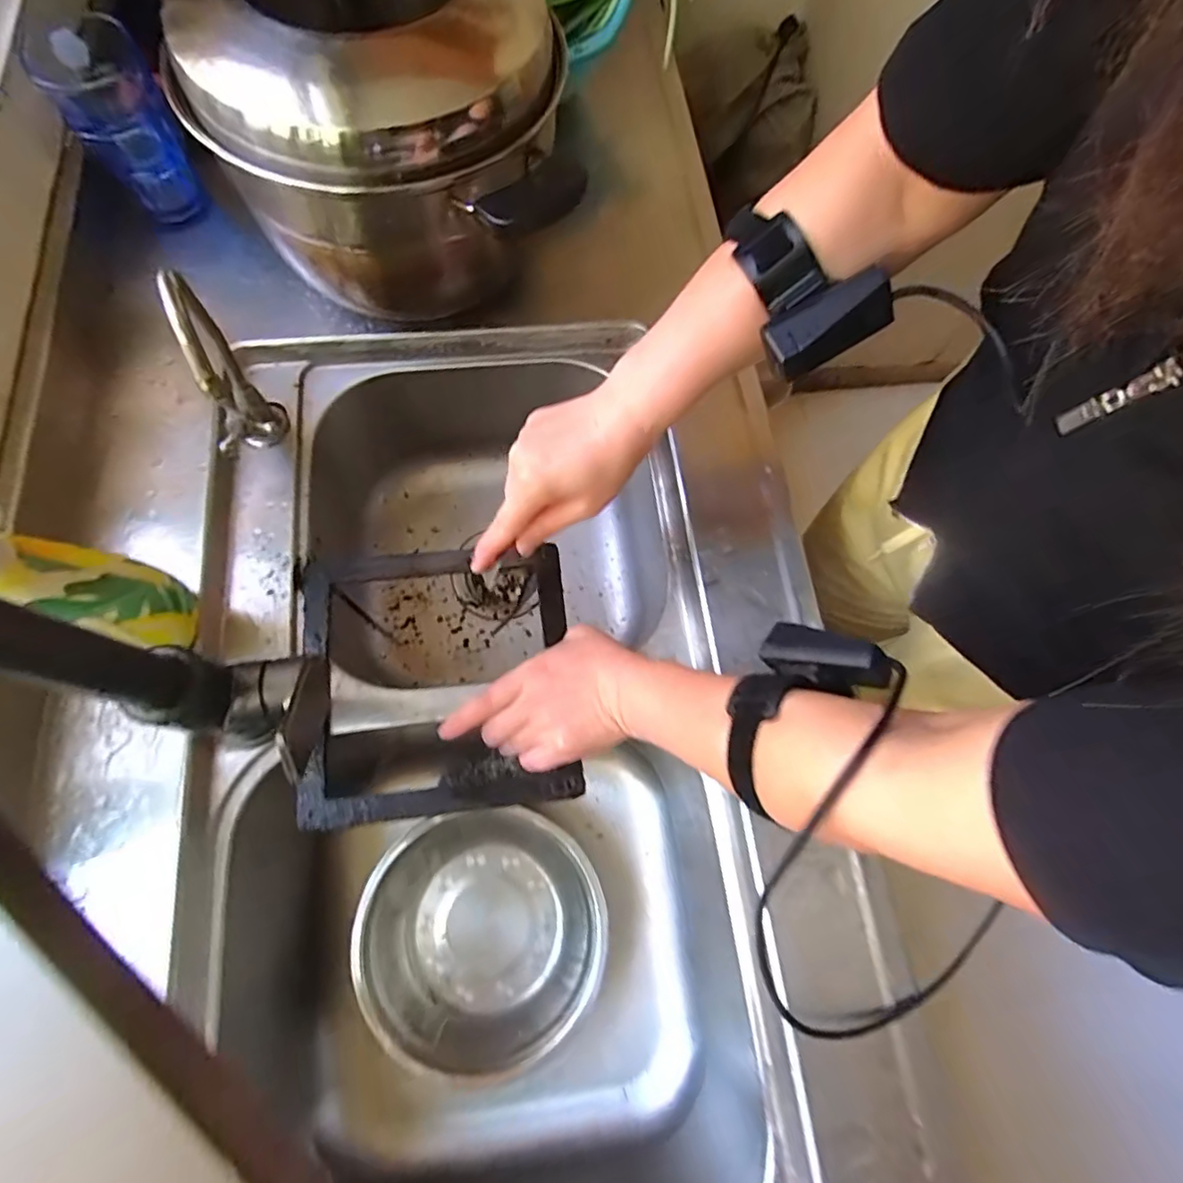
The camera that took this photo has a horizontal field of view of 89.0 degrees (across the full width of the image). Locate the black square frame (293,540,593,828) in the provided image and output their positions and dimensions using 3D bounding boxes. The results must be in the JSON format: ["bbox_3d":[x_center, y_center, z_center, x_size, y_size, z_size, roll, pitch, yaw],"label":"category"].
[{"bbox_3d":[-0.119,0.064,0.467,0.204,0.017,0.204,-5,71,-5],"label":"black square frame"}]

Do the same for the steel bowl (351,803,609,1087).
[{"bbox_3d":[-0.096,0.305,0.540,0.209,0.061,0.201,3,70,-2],"label":"steel bowl"}]

